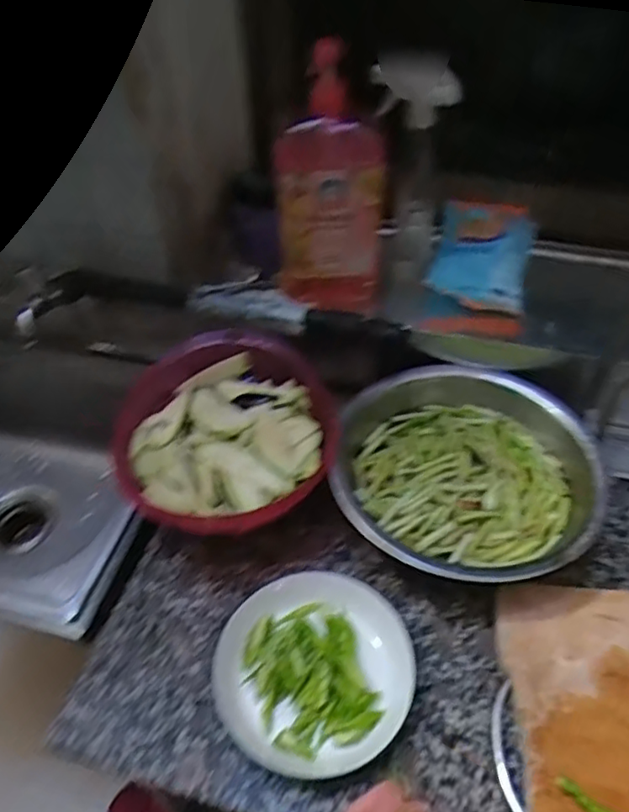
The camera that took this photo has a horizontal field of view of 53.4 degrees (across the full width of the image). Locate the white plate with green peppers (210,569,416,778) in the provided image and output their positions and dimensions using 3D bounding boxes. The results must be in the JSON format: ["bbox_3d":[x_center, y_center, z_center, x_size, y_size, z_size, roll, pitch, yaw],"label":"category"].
[{"bbox_3d":[-0.001,0.233,0.555,0.169,0.041,0.163,0,45,0],"label":"white plate with green peppers"}]

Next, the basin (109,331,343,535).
[{"bbox_3d":[-0.102,0.037,0.688,0.237,0.086,0.256,0,45,0],"label":"basin"}]

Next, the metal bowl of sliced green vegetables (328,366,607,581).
[{"bbox_3d":[0.159,0.076,0.673,0.278,0.070,0.269,0,45,0],"label":"metal bowl of sliced green vegetables"}]

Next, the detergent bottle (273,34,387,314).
[{"bbox_3d":[0.015,-0.225,0.670,0.112,0.282,0.056,20,48,18],"label":"detergent bottle"}]

